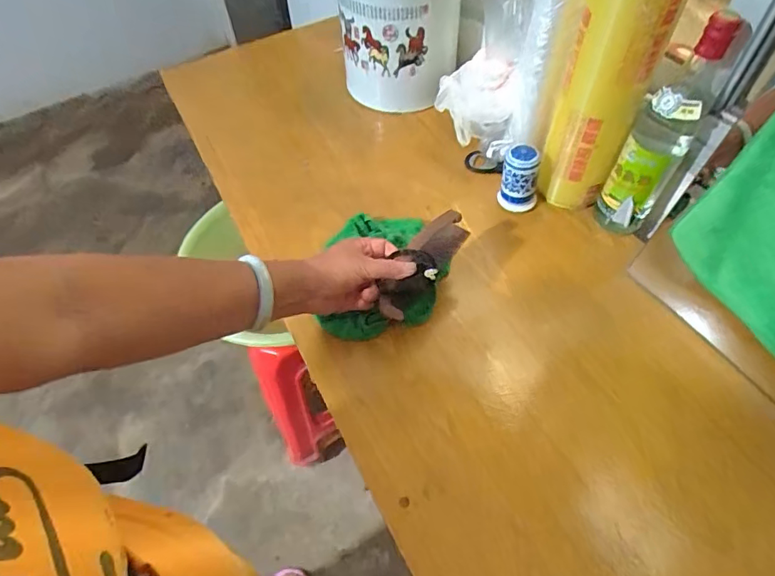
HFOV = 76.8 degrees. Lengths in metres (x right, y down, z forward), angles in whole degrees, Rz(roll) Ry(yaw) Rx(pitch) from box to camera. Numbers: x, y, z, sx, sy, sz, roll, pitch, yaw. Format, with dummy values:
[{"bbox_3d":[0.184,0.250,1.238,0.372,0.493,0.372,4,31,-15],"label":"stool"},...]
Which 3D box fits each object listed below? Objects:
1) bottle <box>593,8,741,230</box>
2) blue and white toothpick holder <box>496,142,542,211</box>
[{"bbox_3d":[0.298,-0.163,0.540,0.061,0.252,0.054,31,60,22],"label":"bottle"},{"bbox_3d":[0.173,-0.142,0.640,0.048,0.084,0.042,7,56,8],"label":"blue and white toothpick holder"}]

